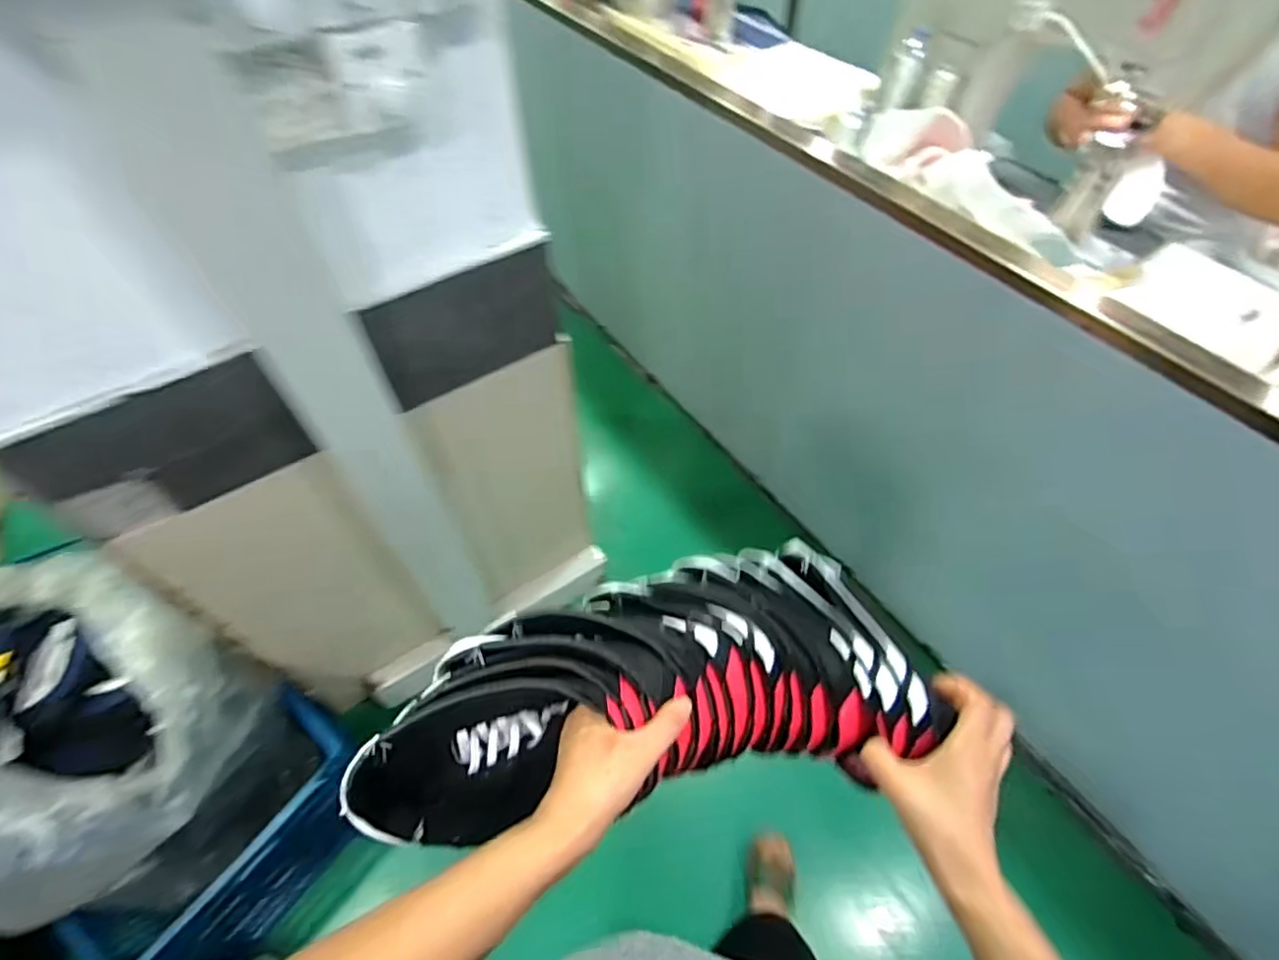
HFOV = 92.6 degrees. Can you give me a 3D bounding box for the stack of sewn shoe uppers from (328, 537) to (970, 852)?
[{"bbox_3d":[0.003,0.151,0.473,0.433,0.104,0.197,-14,57,-7],"label":"stack of sewn shoe uppers"}]

